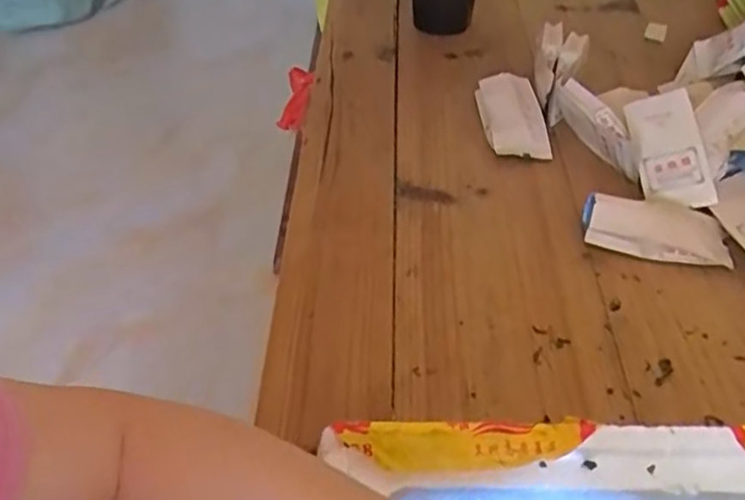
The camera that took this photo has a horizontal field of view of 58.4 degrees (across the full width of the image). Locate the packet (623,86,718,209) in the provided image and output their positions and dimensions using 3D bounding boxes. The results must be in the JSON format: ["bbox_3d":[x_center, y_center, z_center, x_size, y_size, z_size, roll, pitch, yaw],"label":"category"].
[{"bbox_3d":[0.250,-0.086,0.565,0.053,0.020,0.113,-6,65,-1],"label":"packet"}]

